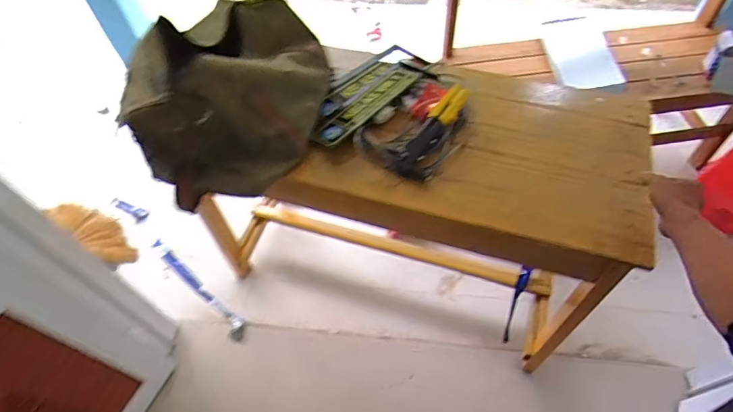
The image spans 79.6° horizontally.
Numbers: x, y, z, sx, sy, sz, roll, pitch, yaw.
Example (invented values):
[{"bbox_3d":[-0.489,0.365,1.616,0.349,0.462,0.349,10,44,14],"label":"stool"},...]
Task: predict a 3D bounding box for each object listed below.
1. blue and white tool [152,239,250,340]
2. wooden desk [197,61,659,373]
[{"bbox_3d":[-0.602,0.286,1.548,0.539,0.050,0.067,35,64,23],"label":"blue and white tool"},{"bbox_3d":[0.064,-0.039,1.258,1.094,0.631,0.464,15,58,12],"label":"wooden desk"}]

